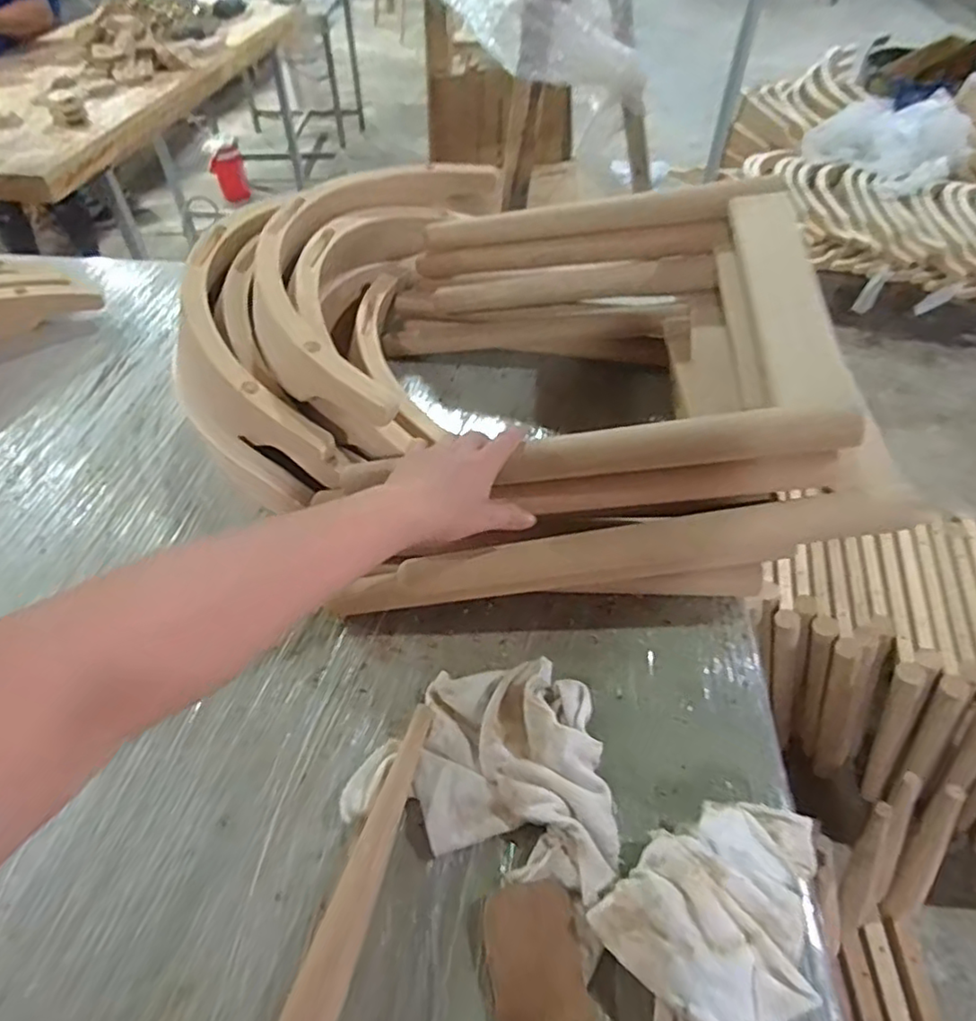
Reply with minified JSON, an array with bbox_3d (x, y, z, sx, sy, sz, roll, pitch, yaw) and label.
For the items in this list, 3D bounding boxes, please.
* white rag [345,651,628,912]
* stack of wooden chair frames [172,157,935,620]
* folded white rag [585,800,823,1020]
[{"bbox_3d":[0.007,0.190,0.502,0.199,0.042,0.153,13,50,12],"label":"white rag"},{"bbox_3d":[-0.012,-0.187,0.709,0.651,0.225,0.567,-1,48,-1],"label":"stack of wooden chair frames"},{"bbox_3d":[0.170,0.266,0.428,0.176,0.044,0.121,-26,53,-21],"label":"folded white rag"}]

